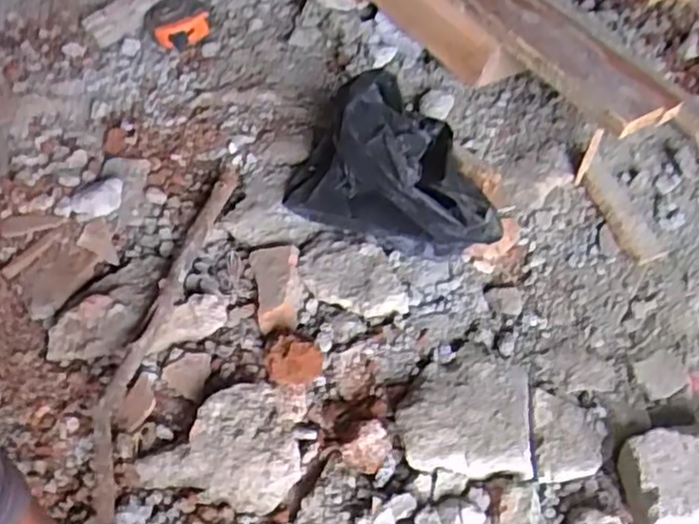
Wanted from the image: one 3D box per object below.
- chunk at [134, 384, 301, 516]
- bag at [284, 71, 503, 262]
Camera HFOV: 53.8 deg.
[{"bbox_3d":[-0.088,0.147,0.507,0.110,0.030,0.087,-38,64,-21],"label":"chunk"},{"bbox_3d":[0.048,-0.091,0.593,0.193,0.124,0.134,25,61,16],"label":"bag"}]

